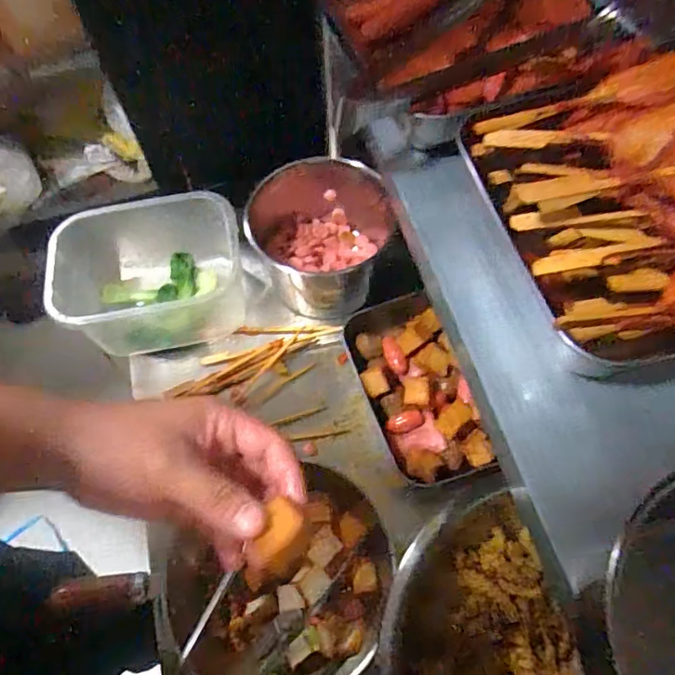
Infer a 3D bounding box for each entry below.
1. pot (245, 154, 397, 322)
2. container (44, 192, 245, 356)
[{"bbox_3d":[-0.017,-0.108,0.607,0.160,0.104,0.154,0,61,0],"label":"pot"},{"bbox_3d":[-0.198,-0.061,0.585,0.187,0.103,0.144,-8,62,-4],"label":"container"}]

